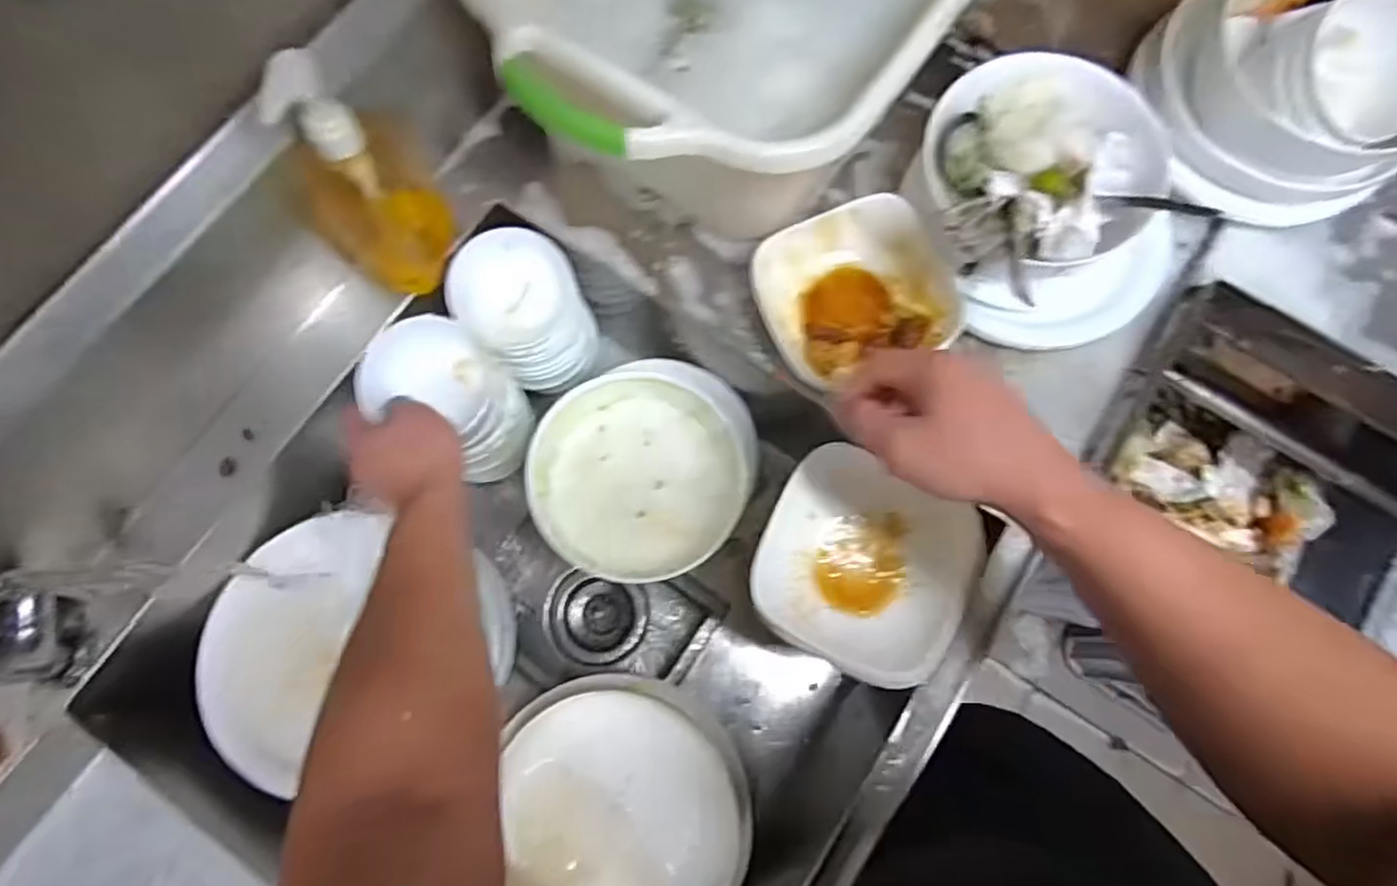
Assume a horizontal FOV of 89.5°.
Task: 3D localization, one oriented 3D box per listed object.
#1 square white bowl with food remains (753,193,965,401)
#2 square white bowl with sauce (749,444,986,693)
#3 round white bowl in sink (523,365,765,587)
[{"bbox_3d":[0.128,-0.126,0.599,0.151,0.046,0.143,-20,77,-5],"label":"square white bowl with food remains"},{"bbox_3d":[0.129,0.095,0.547,0.162,0.050,0.151,28,78,6],"label":"square white bowl with sauce"},{"bbox_3d":[-0.045,0.019,0.645,0.203,0.055,0.195,0,76,0],"label":"round white bowl in sink"}]

